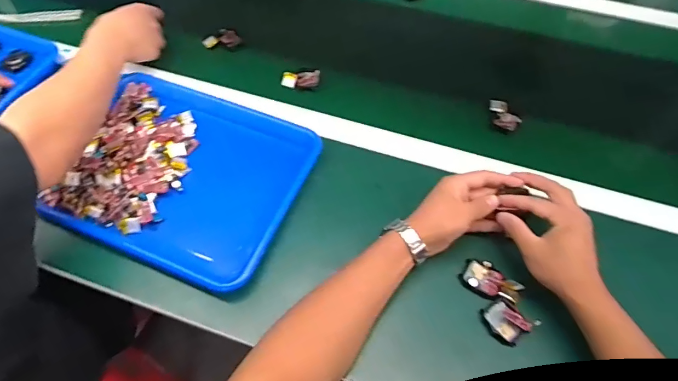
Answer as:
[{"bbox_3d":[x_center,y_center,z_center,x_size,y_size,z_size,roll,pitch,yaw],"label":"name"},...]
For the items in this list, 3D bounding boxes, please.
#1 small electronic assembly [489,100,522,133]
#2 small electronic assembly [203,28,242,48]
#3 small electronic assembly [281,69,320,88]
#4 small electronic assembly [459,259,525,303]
[{"bbox_3d":[0.245,-0.110,0.642,0.035,0.019,0.056,-8,58,-5],"label":"small electronic assembly"},{"bbox_3d":[-0.198,-0.255,0.738,0.062,0.018,0.029,-12,59,-8],"label":"small electronic assembly"},{"bbox_3d":[-0.060,-0.175,0.687,0.059,0.011,0.029,-3,58,-2],"label":"small electronic assembly"},{"bbox_3d":[0.177,0.105,0.505,0.066,0.013,0.037,27,62,16],"label":"small electronic assembly"}]

